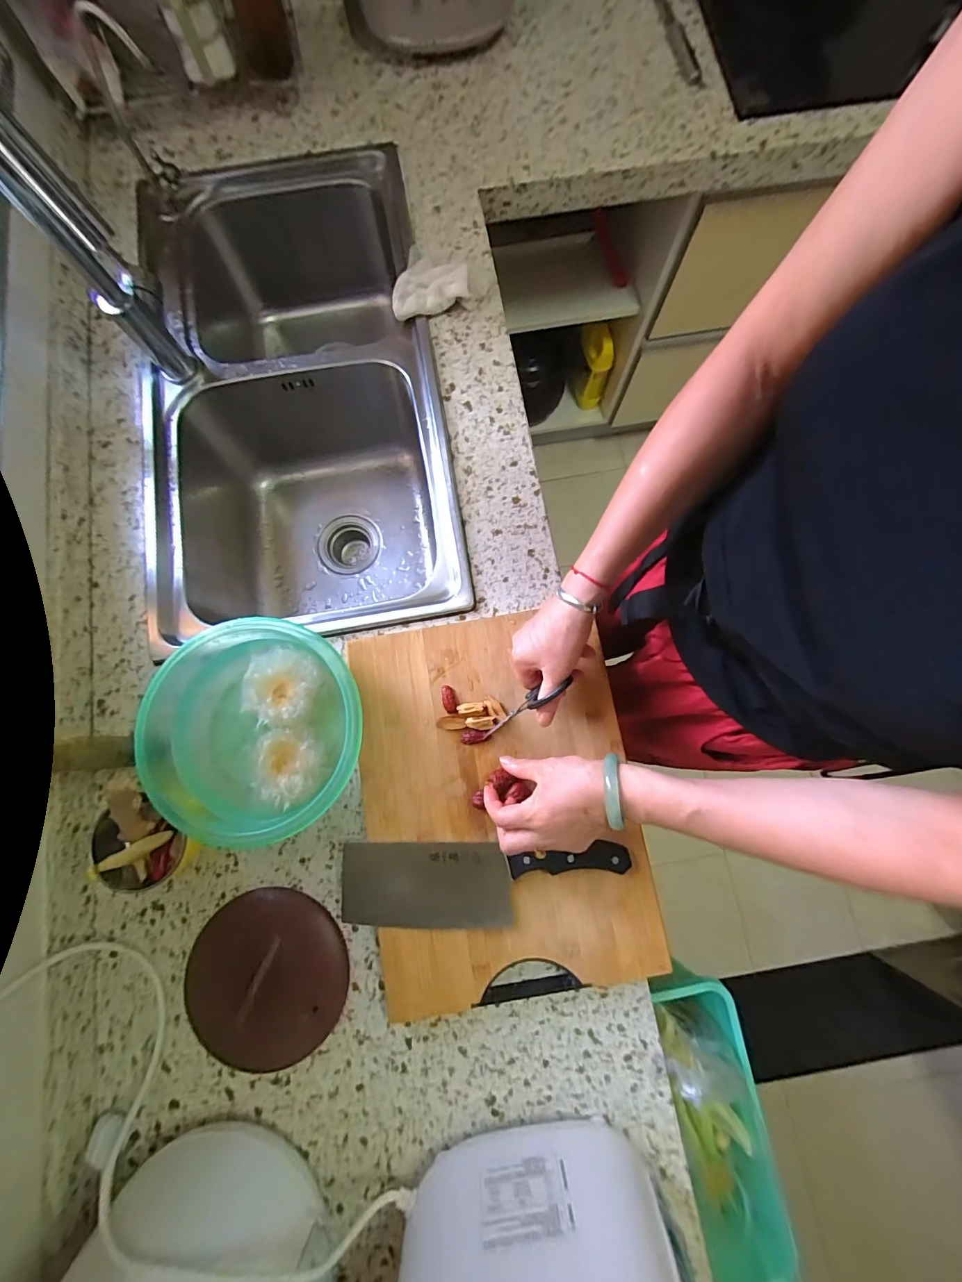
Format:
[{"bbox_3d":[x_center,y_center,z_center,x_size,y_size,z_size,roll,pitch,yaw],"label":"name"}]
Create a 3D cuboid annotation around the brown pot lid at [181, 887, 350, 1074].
[{"bbox_3d":[-0.230,0.357,0.452,0.162,0.034,0.171,0,80,1],"label":"brown pot lid"}]

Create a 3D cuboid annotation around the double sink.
[{"bbox_3d":[-0.284,-0.352,0.707,0.429,0.228,0.717,-10,80,-1],"label":"double sink"}]

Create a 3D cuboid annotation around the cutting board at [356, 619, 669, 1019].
[{"bbox_3d":[0.019,0.170,0.483,0.288,0.031,0.394,-9,80,-1],"label":"cutting board"}]

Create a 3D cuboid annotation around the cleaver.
[{"bbox_3d":[0.001,0.253,0.450,0.289,0.021,0.083,-1,80,0],"label":"cleaver"}]

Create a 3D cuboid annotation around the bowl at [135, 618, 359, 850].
[{"bbox_3d":[-0.245,0.096,0.478,0.231,0.075,0.221,0,80,1],"label":"bowl"}]

